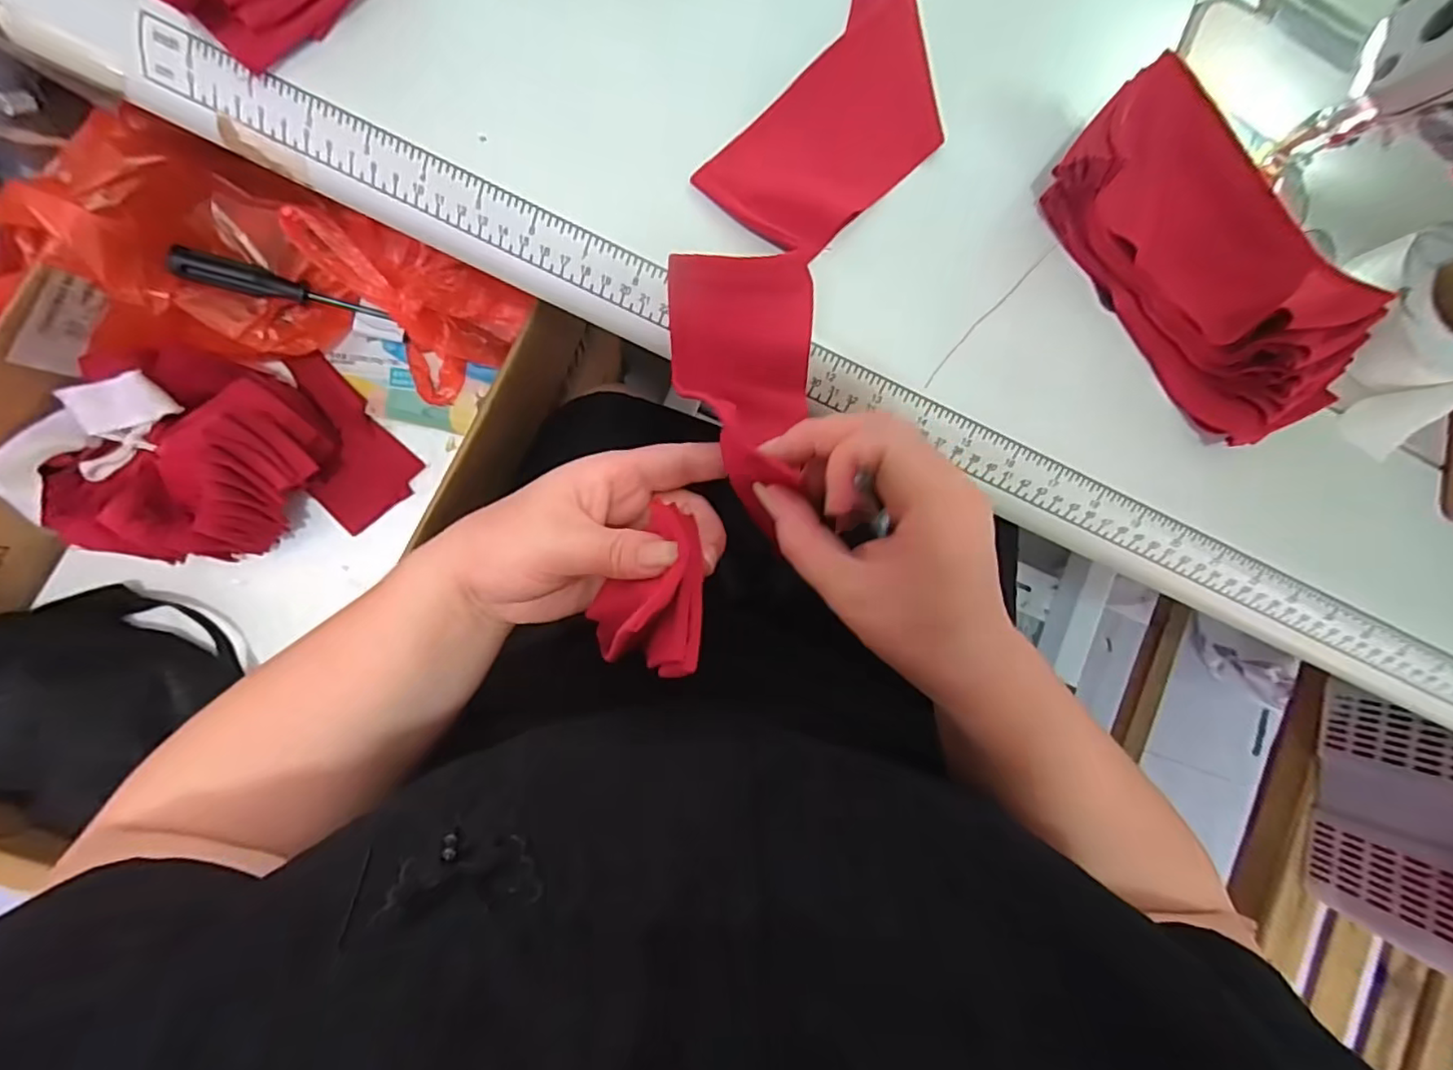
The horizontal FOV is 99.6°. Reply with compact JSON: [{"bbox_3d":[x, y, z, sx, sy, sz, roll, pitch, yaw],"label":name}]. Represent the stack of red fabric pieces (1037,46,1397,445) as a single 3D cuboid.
[{"bbox_3d":[0.228,-0.128,0.292,0.078,0.055,0.172,-40,94,-8],"label":"stack of red fabric pieces"}]

